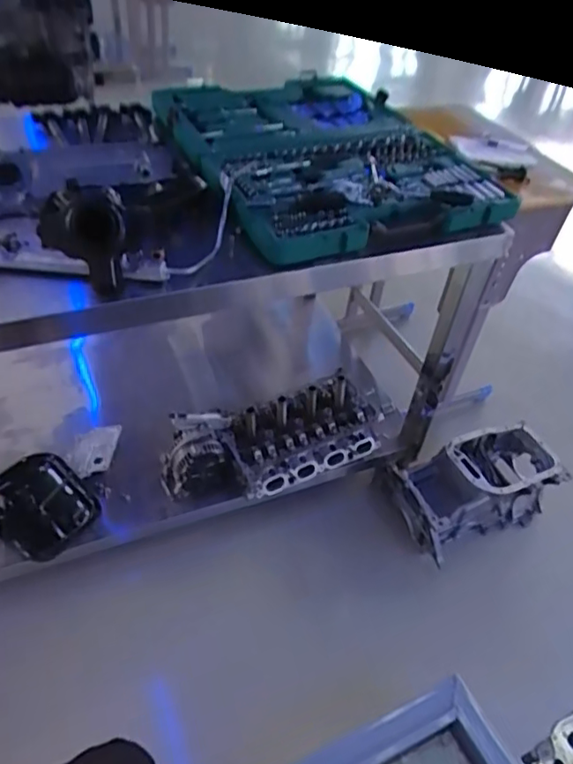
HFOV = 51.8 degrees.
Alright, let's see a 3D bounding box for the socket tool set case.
[{"bbox_3d":[0.078,-0.466,1.198,0.537,0.116,0.591,-15,47,-22],"label":"socket tool set case"}]

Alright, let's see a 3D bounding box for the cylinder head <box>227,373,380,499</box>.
[{"bbox_3d":[0.048,0.122,1.503,0.368,0.128,0.216,-14,47,-21],"label":"cylinder head"}]

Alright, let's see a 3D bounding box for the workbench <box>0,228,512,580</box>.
[{"bbox_3d":[-0.458,-0.079,1.451,2.064,0.828,0.841,-14,47,-21],"label":"workbench"}]

